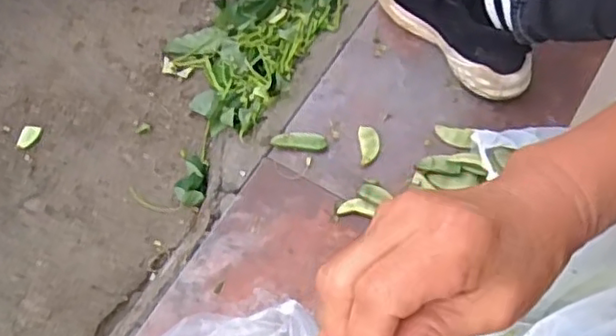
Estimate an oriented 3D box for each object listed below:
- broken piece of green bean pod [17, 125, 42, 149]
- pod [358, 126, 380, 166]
[{"bbox_3d":[-0.416,-0.047,0.963,0.028,0.007,0.039,12,66,9],"label":"broken piece of green bean pod"},{"bbox_3d":[0.078,-0.029,0.816,0.026,0.008,0.052,-4,65,2],"label":"pod"}]

